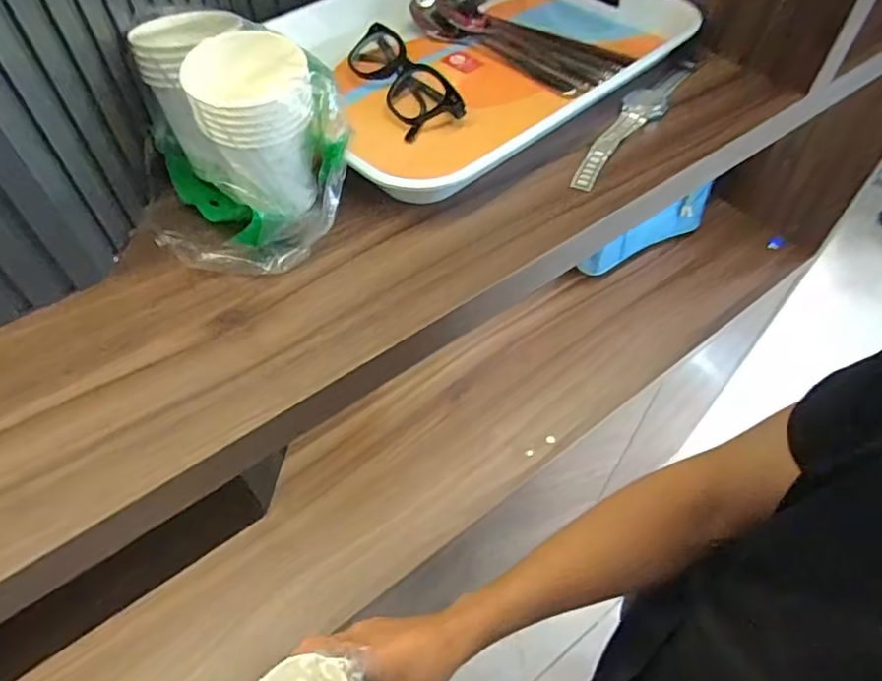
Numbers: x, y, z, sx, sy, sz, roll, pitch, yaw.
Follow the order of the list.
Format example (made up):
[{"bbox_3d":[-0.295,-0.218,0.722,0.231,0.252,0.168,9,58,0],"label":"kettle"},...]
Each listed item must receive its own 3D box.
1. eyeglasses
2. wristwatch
[{"bbox_3d":[-0.038,-0.221,0.478,0.048,0.023,0.137,-24,57,-17],"label":"eyeglasses"},{"bbox_3d":[0.156,-0.180,0.466,0.031,0.006,0.194,28,58,19],"label":"wristwatch"}]

